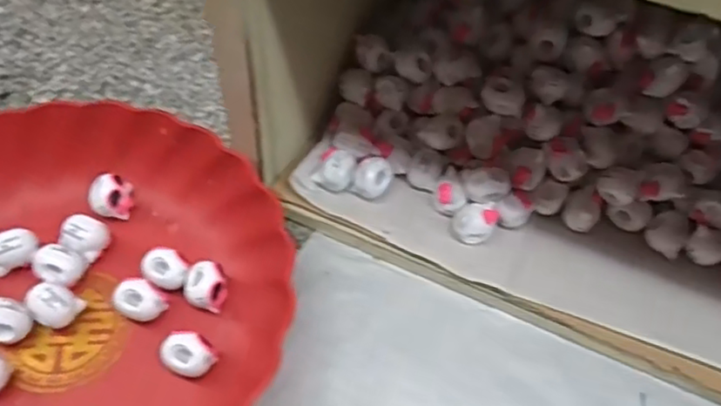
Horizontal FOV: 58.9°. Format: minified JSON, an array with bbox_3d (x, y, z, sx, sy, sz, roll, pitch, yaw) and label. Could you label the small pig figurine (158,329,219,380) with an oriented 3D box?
[{"bbox_3d":[-0.089,0.079,0.328,0.025,0.020,0.021,19,55,11],"label":"small pig figurine"}]

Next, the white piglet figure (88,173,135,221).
[{"bbox_3d":[-0.147,-0.001,0.378,0.022,0.024,0.022,-8,54,-9],"label":"white piglet figure"}]

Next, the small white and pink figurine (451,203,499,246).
[{"bbox_3d":[0.064,0.013,0.369,0.023,0.019,0.020,27,57,16],"label":"small white and pink figurine"}]

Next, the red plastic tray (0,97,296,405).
[{"bbox_3d":[-0.163,0.044,0.336,0.234,0.050,0.214,-19,57,-16],"label":"red plastic tray"}]

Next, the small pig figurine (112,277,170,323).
[{"bbox_3d":[-0.119,0.054,0.345,0.025,0.022,0.018,19,55,11],"label":"small pig figurine"}]

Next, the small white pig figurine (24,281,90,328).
[{"bbox_3d":[-0.162,0.055,0.340,0.019,0.026,0.022,30,58,18],"label":"small white pig figurine"}]

